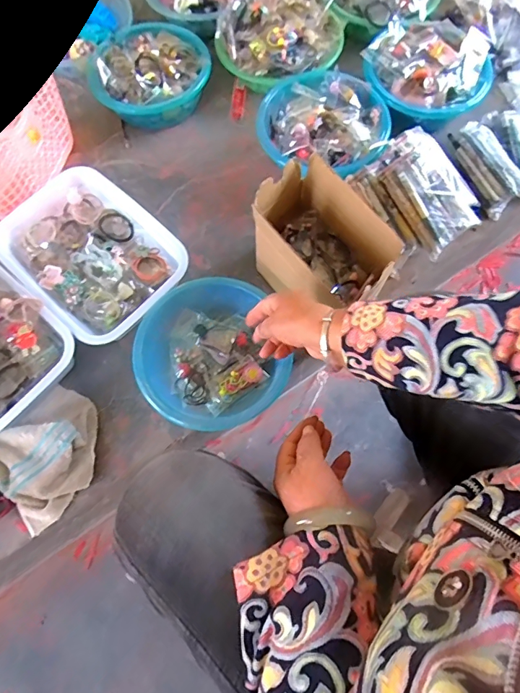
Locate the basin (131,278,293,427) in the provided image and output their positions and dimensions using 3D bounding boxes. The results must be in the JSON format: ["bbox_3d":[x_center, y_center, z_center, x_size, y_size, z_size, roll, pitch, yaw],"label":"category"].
[{"bbox_3d":[-0.076,0.014,0.649,0.202,0.075,0.212,0,70,0],"label":"basin"}]

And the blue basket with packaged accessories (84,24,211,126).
[{"bbox_3d":[-0.200,-0.511,0.821,0.194,0.104,0.201,0,70,0],"label":"blue basket with packaged accessories"}]

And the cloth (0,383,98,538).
[{"bbox_3d":[-0.308,0.152,0.623,0.148,0.051,0.166,41,75,14],"label":"cloth"}]

